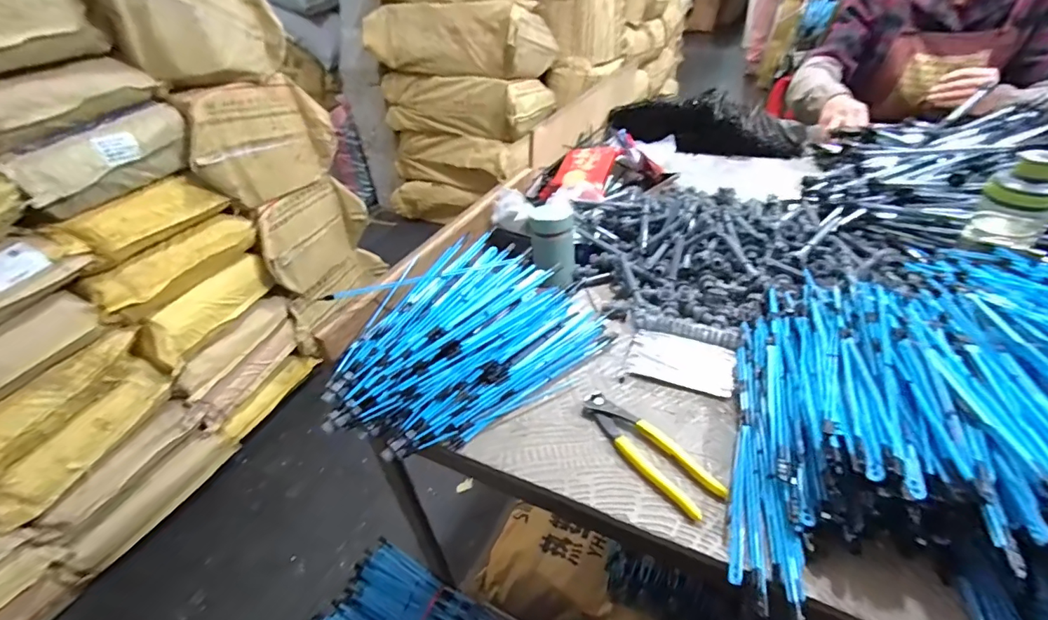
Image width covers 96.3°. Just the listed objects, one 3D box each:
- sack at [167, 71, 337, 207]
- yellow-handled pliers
[{"bbox_3d":[-0.779,-0.498,1.402,0.140,0.313,0.441,14,42,25],"label":"sack"},{"bbox_3d":[0.125,0.142,0.488,0.047,0.014,0.164,-29,43,-26],"label":"yellow-handled pliers"}]

